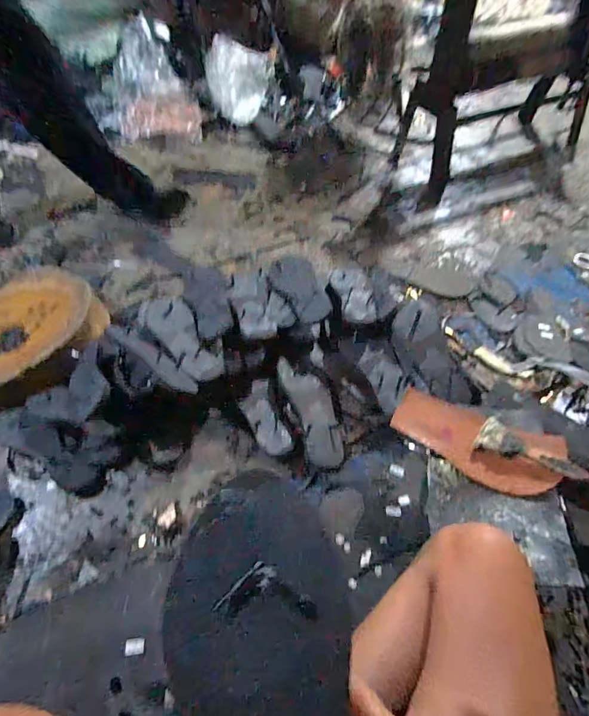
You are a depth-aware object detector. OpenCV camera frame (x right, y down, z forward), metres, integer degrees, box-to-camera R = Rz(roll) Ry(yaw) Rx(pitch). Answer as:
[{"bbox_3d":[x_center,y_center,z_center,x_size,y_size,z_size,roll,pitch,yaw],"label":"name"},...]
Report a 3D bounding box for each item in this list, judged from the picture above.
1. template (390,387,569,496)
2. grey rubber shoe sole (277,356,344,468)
[{"bbox_3d":[0.275,0.125,0.639,0.240,0.033,0.101,23,57,16],"label":"template"},{"bbox_3d":[0.035,0.092,0.775,0.081,0.021,0.221,-13,55,-10],"label":"grey rubber shoe sole"}]

